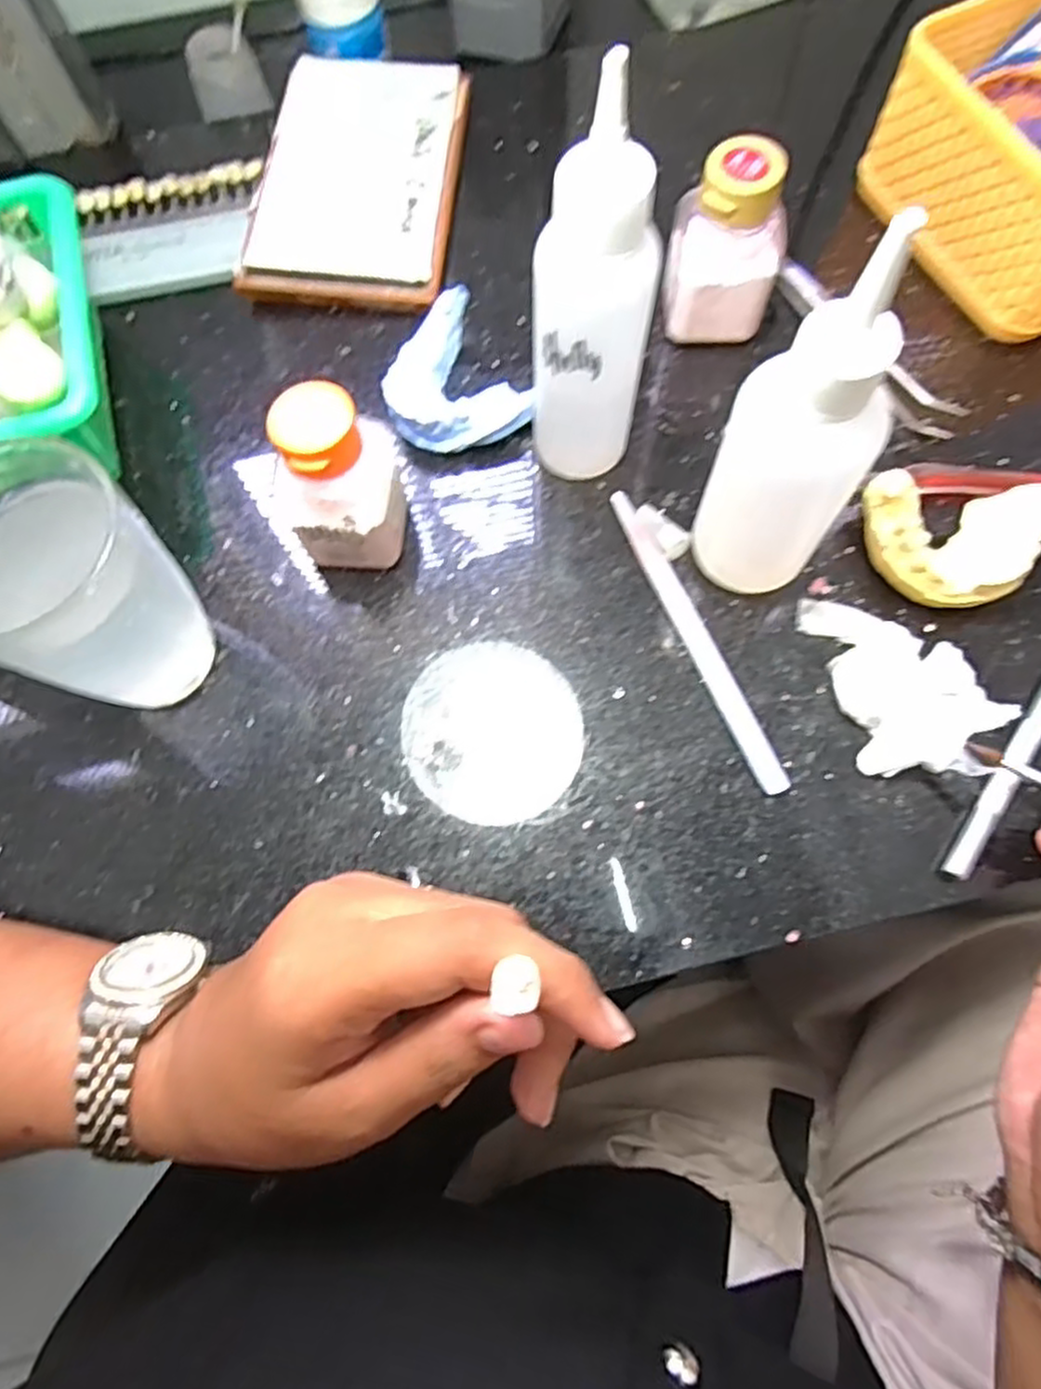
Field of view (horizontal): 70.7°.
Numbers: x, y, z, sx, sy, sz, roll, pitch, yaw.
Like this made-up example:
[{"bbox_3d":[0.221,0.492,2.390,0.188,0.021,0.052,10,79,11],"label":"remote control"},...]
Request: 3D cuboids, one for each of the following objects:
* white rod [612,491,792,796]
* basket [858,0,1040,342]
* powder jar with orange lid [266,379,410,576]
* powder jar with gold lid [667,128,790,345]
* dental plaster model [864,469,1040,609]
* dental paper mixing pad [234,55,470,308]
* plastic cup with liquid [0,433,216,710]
[{"bbox_3d":[0.069,-0.025,0.292,0.010,0.005,0.138,-22,73,-5],"label":"white rod"},{"bbox_3d":[0.250,-0.248,0.328,0.139,0.062,0.131,-26,73,-7],"label":"basket"},{"bbox_3d":[-0.067,-0.079,0.279,0.040,0.071,0.037,2,72,3],"label":"powder jar with orange lid"},{"bbox_3d":[0.086,-0.185,0.304,0.045,0.063,0.035,11,73,5],"label":"powder jar with gold lid"},{"bbox_3d":[0.168,-0.059,0.286,0.066,0.029,0.050,10,73,5],"label":"dental plaster model"},{"bbox_3d":[-0.080,-0.258,0.365,0.093,0.013,0.146,4,72,3],"label":"dental paper mixing pad"},{"bbox_3d":[-0.151,-0.032,0.255,0.062,0.094,0.061,-1,72,2],"label":"plastic cup with liquid"}]

